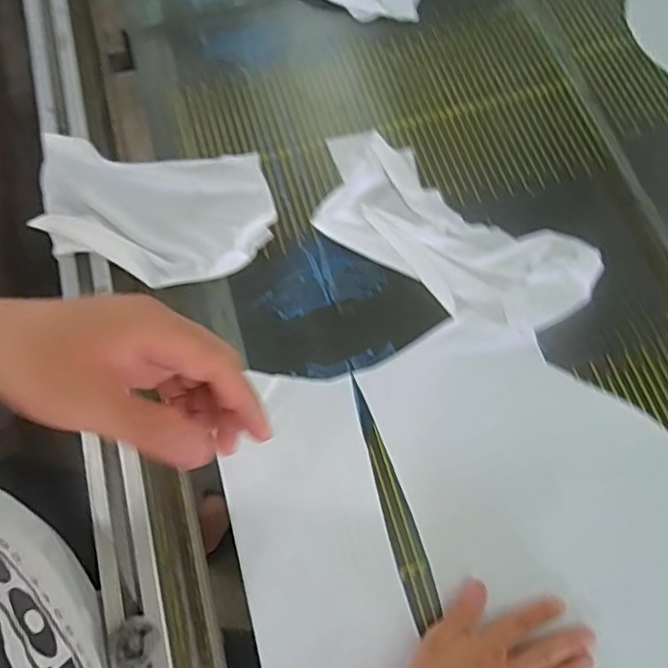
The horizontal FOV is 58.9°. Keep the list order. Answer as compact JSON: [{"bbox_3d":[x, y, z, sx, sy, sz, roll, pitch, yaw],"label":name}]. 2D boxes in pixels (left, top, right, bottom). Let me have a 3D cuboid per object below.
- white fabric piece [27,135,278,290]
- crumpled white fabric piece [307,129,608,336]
[{"bbox_3d":[-0.202,-0.144,0.669,0.250,0.033,0.171,1,69,2],"label":"white fabric piece"},{"bbox_3d":[0.121,-0.118,0.675,0.332,0.017,0.151,36,74,14],"label":"crumpled white fabric piece"}]

